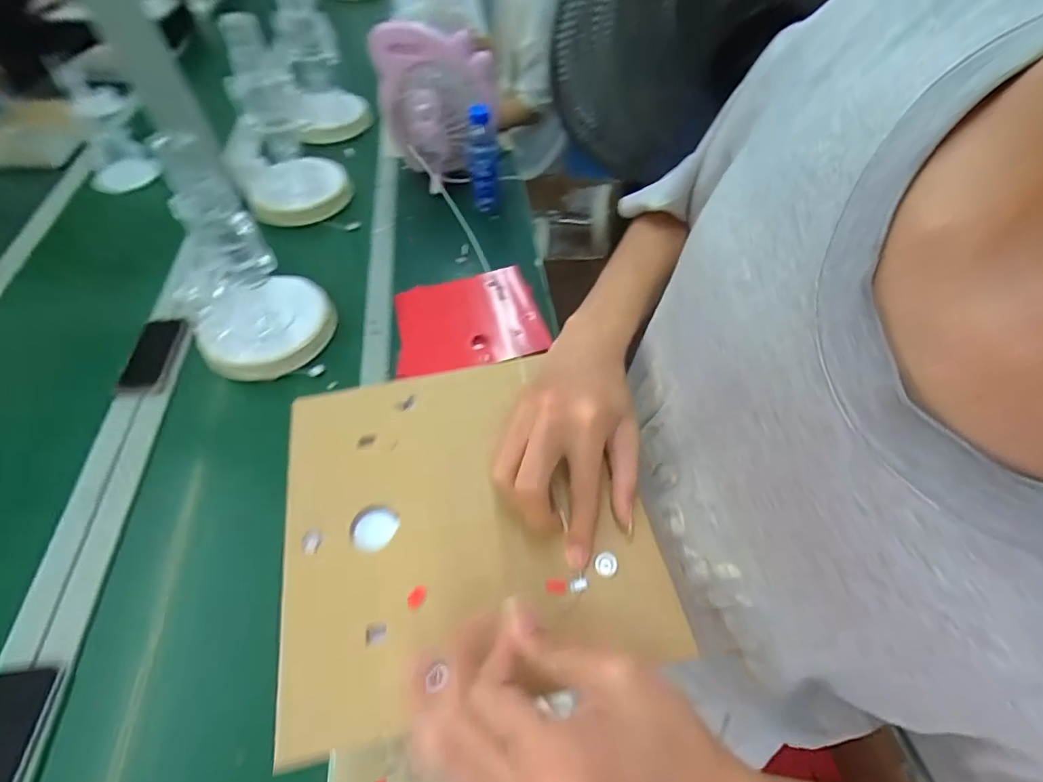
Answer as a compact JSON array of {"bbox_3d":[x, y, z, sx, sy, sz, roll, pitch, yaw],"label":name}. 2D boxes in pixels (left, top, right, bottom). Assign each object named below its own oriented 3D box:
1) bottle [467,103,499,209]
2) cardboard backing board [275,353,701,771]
[{"bbox_3d":[-0.080,-0.476,0.986,0.064,0.194,0.057,-3,53,-2],"label":"bottle"},{"bbox_3d":[-0.038,0.075,0.303,0.220,0.008,0.213,-12,57,-4],"label":"cardboard backing board"}]

